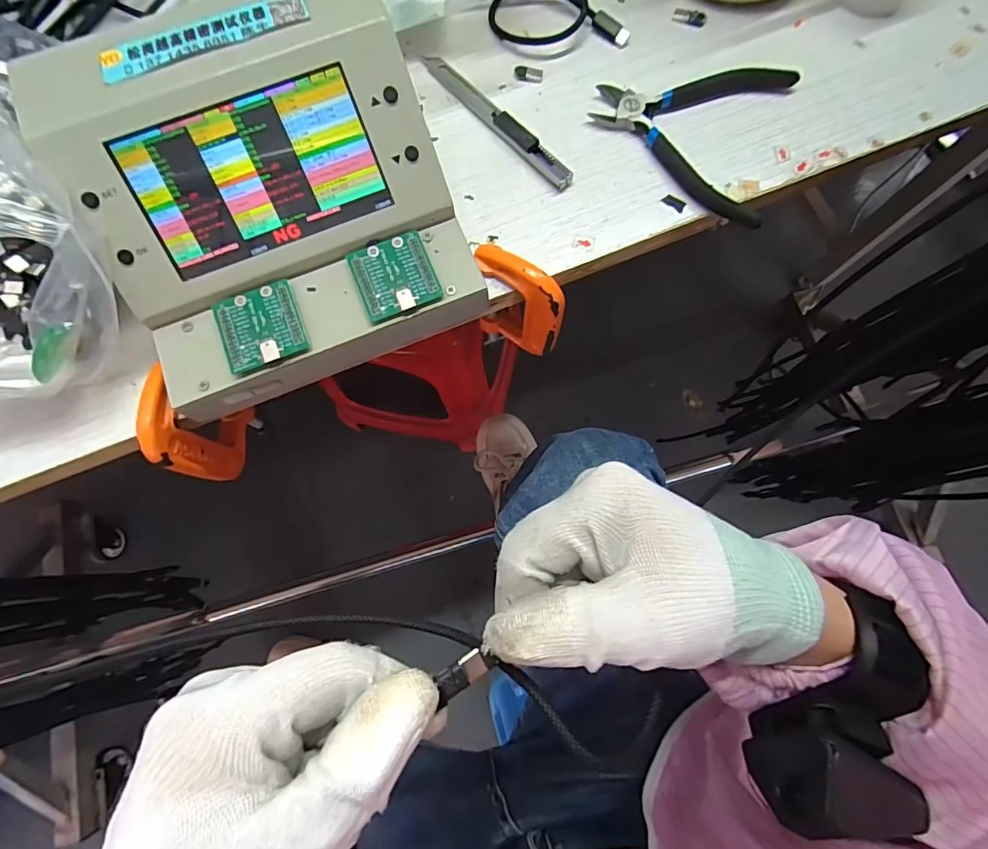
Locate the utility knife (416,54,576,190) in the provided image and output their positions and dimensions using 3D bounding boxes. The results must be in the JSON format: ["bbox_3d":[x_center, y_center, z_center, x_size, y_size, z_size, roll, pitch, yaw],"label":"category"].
[{"bbox_3d":[0.001,-0.191,0.296,0.013,0.010,0.129,-41,79,-8],"label":"utility knife"}]

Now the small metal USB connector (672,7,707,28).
[{"bbox_3d":[0.127,-0.264,0.312,0.021,0.004,0.010,19,78,5],"label":"small metal USB connector"}]

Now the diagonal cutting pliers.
[{"bbox_3d":[0.136,-0.188,0.295,0.123,0.010,0.105,43,81,10],"label":"diagonal cutting pliers"}]

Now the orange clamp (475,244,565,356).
[{"bbox_3d":[0.015,-0.072,0.299,0.061,0.085,0.019,40,80,9],"label":"orange clamp"}]

